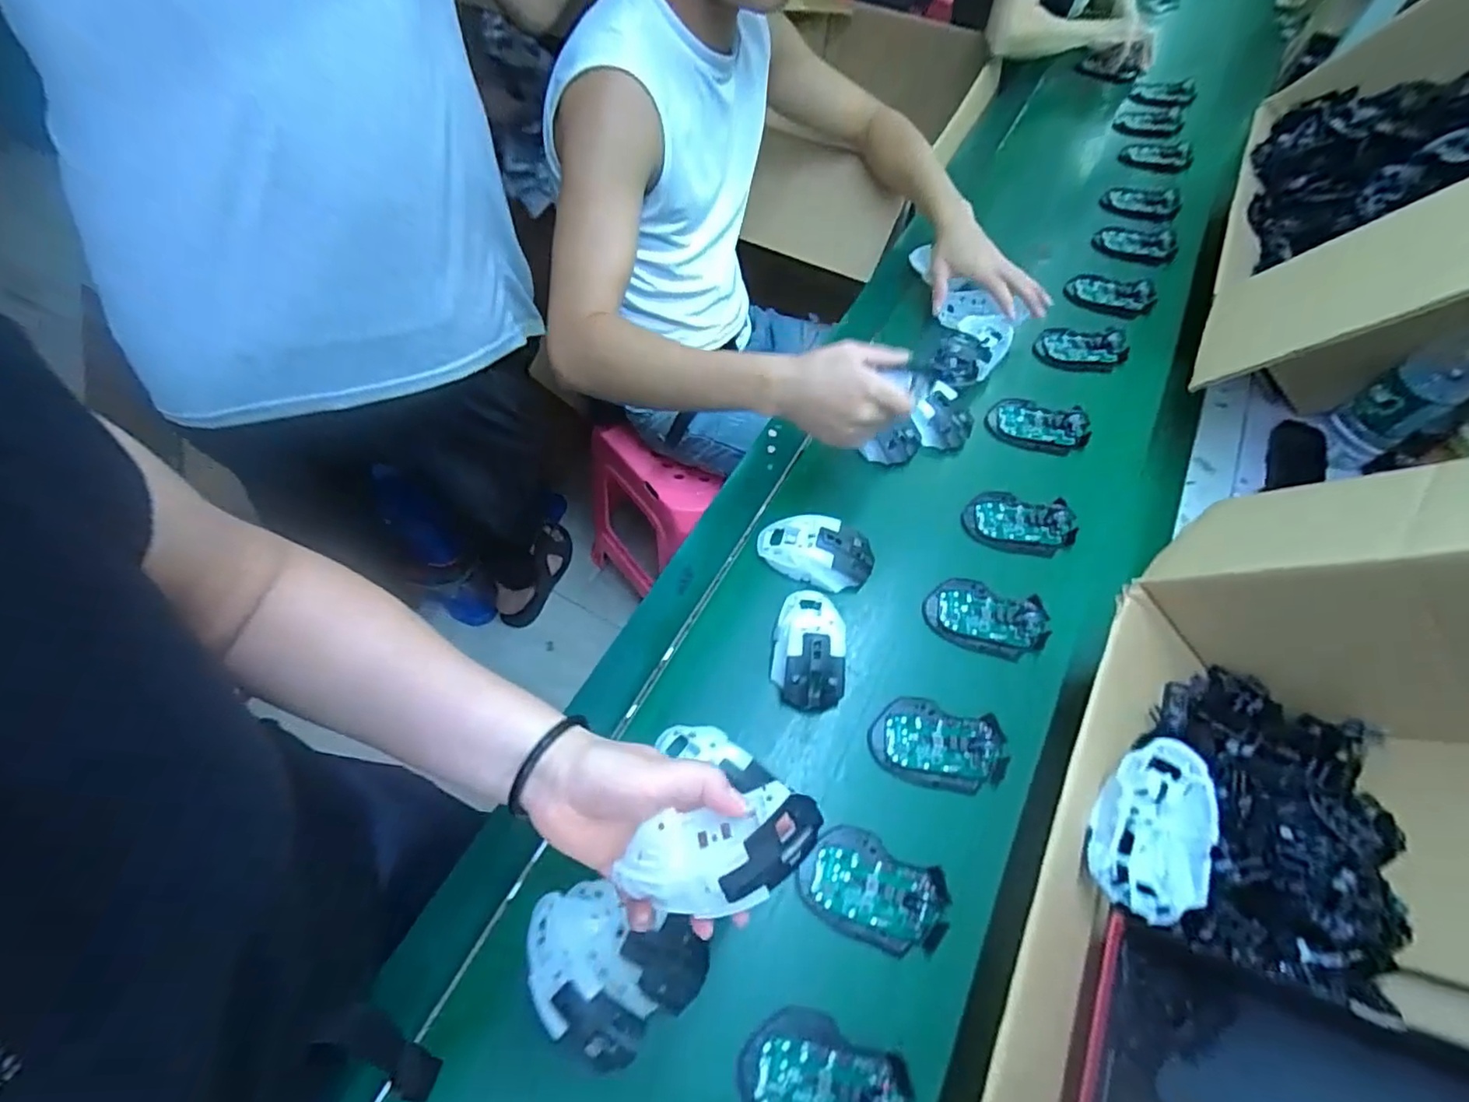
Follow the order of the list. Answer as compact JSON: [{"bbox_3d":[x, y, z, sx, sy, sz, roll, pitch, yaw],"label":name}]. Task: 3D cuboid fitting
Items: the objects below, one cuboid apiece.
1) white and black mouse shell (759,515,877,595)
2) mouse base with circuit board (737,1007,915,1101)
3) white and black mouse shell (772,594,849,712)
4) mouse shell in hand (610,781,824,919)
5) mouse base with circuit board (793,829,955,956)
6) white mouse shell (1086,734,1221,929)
[{"bbox_3d":[0.083,0.004,0.636,0.118,0.042,0.072,5,59,1],"label":"white and black mouse shell"},{"bbox_3d":[0.064,0.371,0.431,0.117,0.014,0.072,18,60,9],"label":"mouse base with circuit board"},{"bbox_3d":[0.069,0.091,0.586,0.067,0.034,0.120,4,59,1],"label":"white and black mouse shell"},{"bbox_3d":[-0.005,0.161,0.332,0.106,0.041,0.049,-12,60,-9],"label":"mouse shell in hand"},{"bbox_3d":[0.111,0.270,0.496,0.113,0.017,0.072,25,61,13],"label":"mouse base with circuit board"},{"bbox_3d":[0.284,0.190,0.427,0.071,0.038,0.115,26,61,13],"label":"white mouse shell"}]

